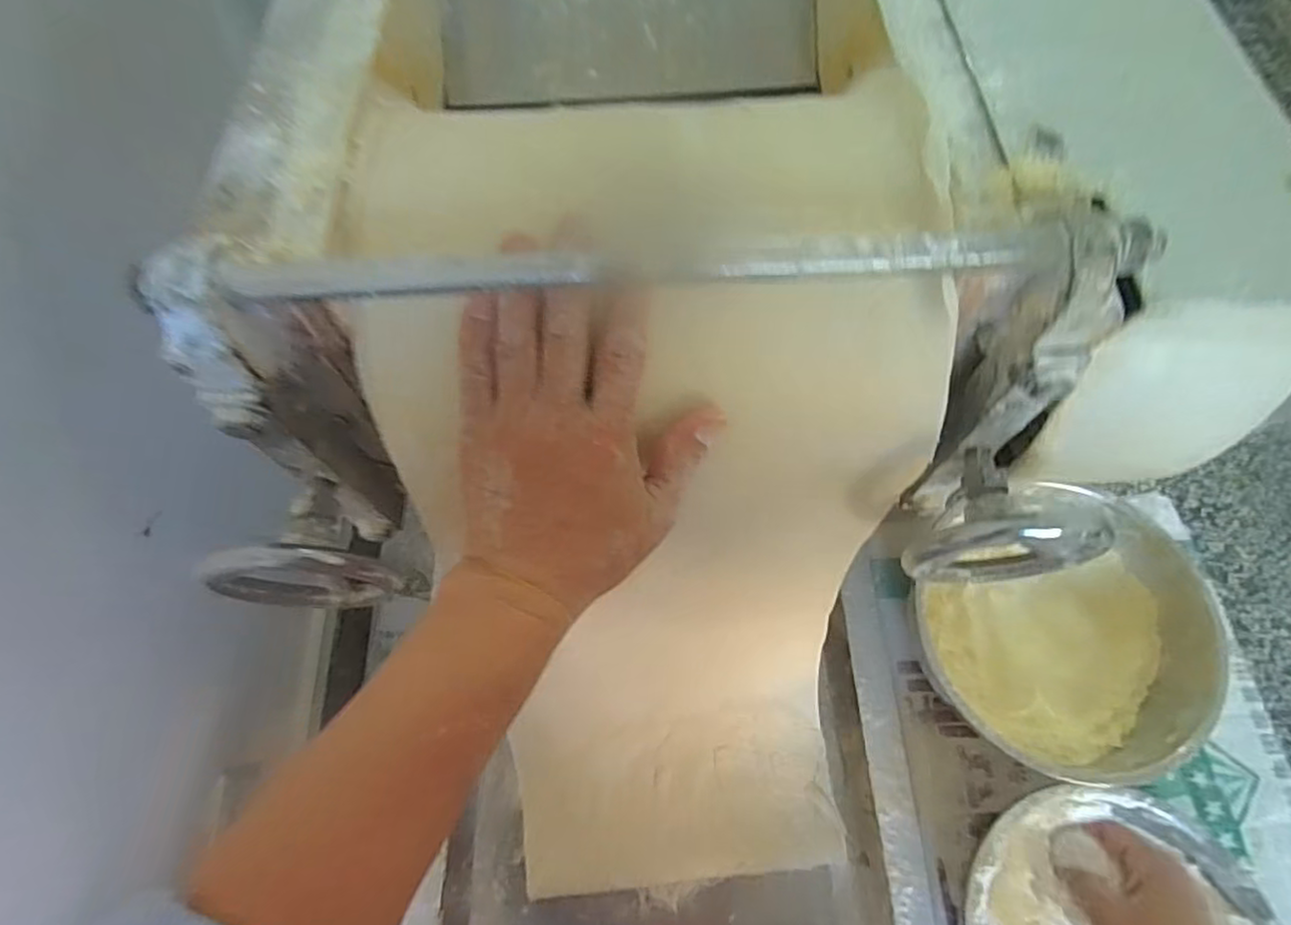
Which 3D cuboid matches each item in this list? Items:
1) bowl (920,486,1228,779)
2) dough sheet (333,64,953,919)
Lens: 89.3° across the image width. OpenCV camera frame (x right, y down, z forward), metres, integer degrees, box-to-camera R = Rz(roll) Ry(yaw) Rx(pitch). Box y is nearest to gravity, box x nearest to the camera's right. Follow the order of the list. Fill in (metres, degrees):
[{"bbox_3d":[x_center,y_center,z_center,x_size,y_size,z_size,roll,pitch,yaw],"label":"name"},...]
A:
[{"bbox_3d":[0.362,0.153,0.588,0.247,0.078,0.247,0,66,1],"label":"bowl"},{"bbox_3d":[0.009,0.087,0.443,0.284,0.575,0.157,3,40,3],"label":"dough sheet"}]

